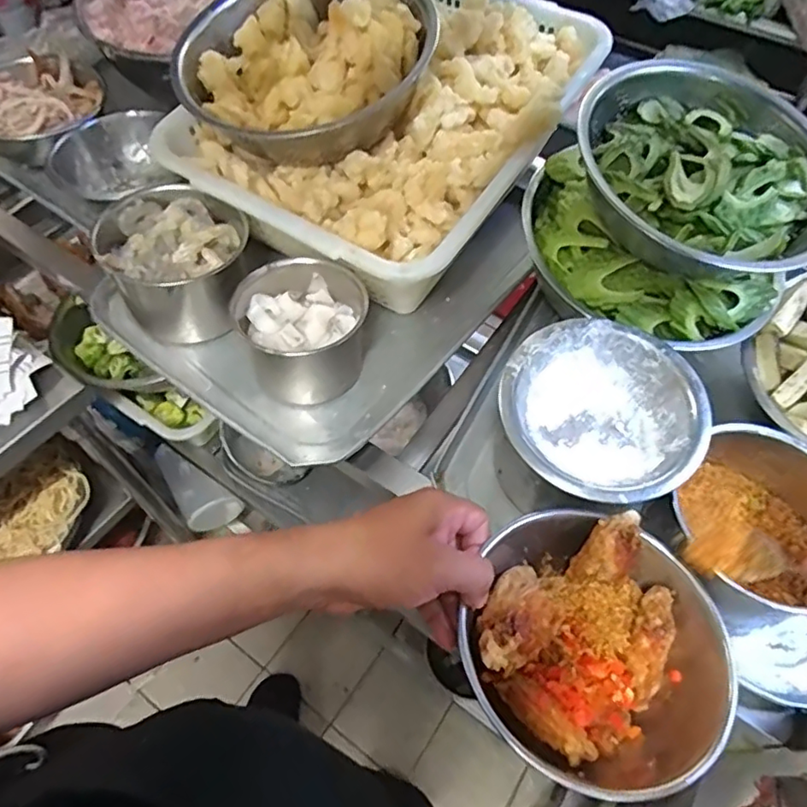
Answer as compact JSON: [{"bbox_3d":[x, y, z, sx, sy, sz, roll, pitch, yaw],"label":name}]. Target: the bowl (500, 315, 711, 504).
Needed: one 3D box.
[{"bbox_3d":[0.153,0.008,0.459,0.146,0.046,0.148,0,59,0],"label":"bowl"}]

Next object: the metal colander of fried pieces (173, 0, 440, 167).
[{"bbox_3d":[-0.090,-0.342,0.584,0.228,0.098,0.247,0,59,0],"label":"metal colander of fried pieces"}]

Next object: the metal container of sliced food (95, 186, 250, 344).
[{"bbox_3d":[-0.224,-0.141,0.601,0.135,0.087,0.149,-29,63,-17],"label":"metal container of sliced food"}]

